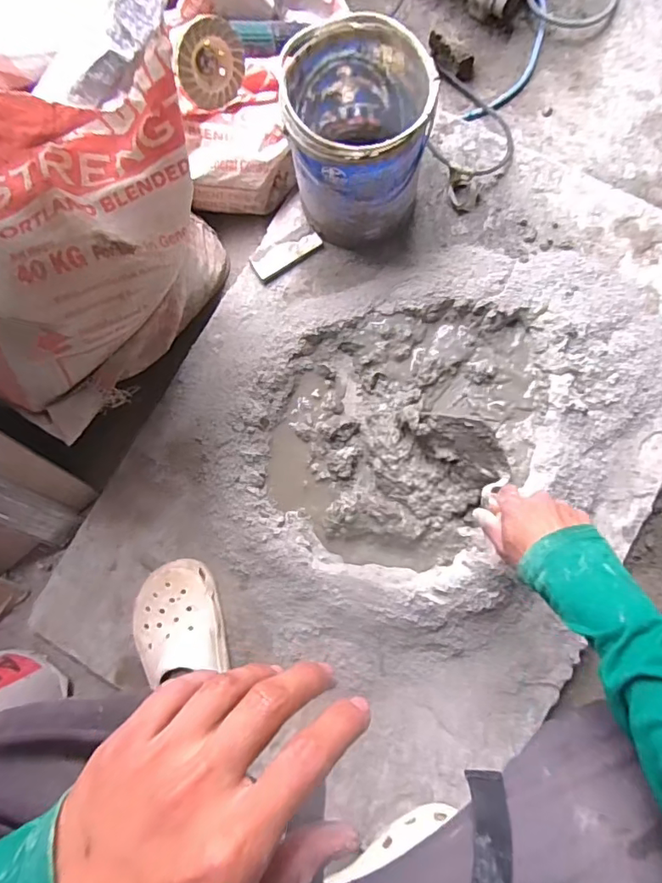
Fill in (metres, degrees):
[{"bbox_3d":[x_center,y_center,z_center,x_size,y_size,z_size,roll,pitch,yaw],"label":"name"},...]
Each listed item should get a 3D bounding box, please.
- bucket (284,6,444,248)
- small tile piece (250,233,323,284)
[{"bbox_3d":[0.032,-0.377,0.668,0.165,0.197,0.175,0,83,2],"label":"bucket"},{"bbox_3d":[-0.064,-0.269,0.747,0.103,0.010,0.036,-33,83,-2],"label":"small tile piece"}]

